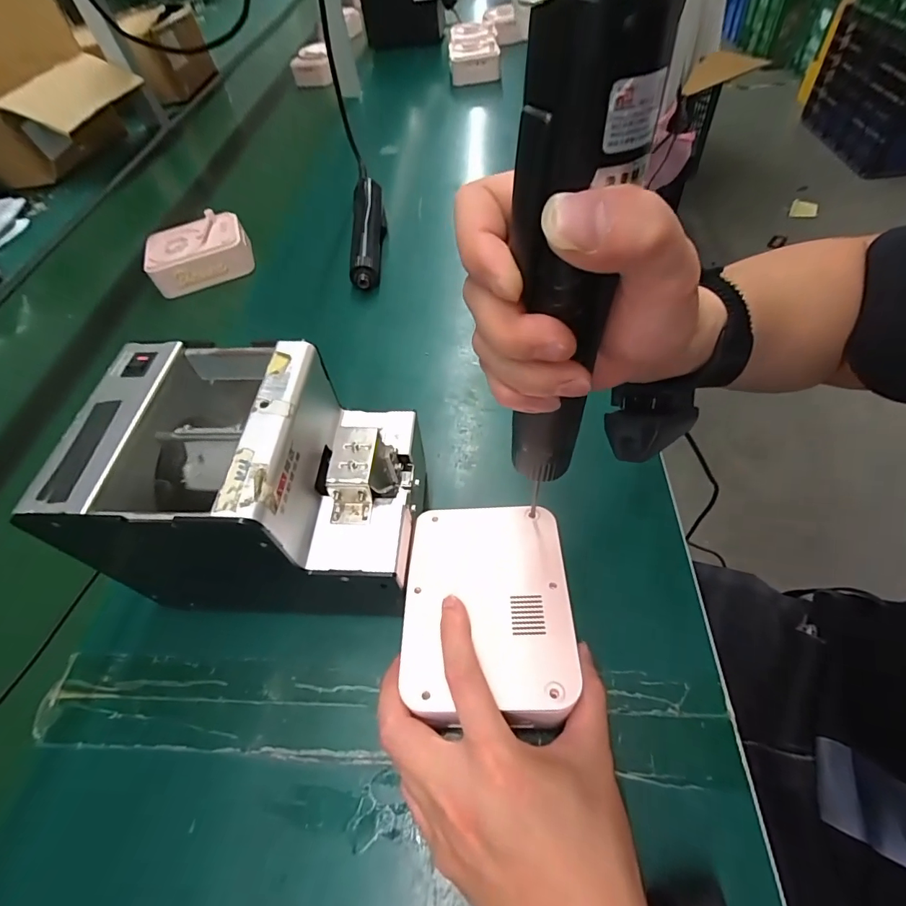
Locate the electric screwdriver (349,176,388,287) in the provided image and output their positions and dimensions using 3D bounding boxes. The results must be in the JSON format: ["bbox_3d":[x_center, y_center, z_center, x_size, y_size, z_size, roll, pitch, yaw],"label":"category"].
[{"bbox_3d":[-0.110,-0.288,0.582,0.047,0.042,0.198,-10,54,1],"label":"electric screwdriver"}]

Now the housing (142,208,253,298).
[{"bbox_3d":[-0.338,-0.271,0.614,0.127,0.051,0.095,-17,54,-4],"label":"housing"}]

